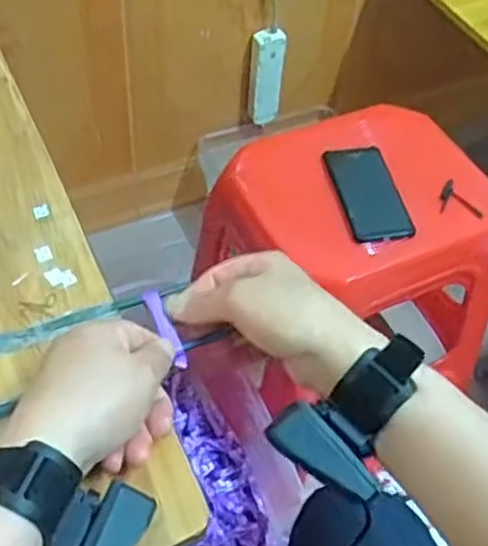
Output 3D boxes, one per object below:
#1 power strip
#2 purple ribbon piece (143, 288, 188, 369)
[{"bbox_3d":[0.041,-0.358,1.353,0.057,0.188,0.025,-5,52,-8],"label":"power strip"},{"bbox_3d":[-0.051,0.036,0.490,0.010,0.005,0.063,-21,60,-20],"label":"purple ribbon piece"}]

